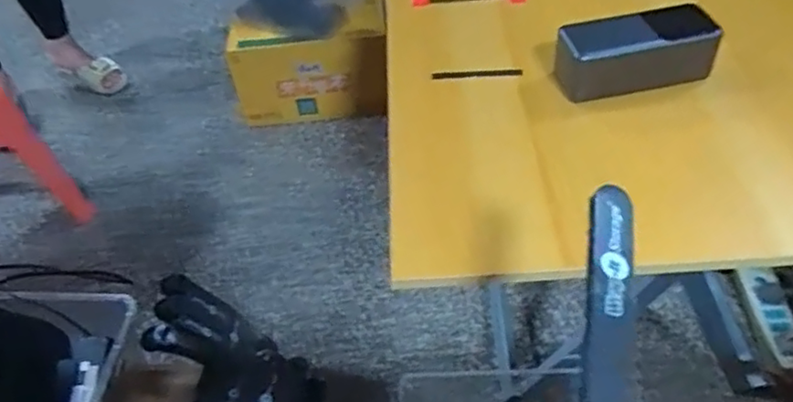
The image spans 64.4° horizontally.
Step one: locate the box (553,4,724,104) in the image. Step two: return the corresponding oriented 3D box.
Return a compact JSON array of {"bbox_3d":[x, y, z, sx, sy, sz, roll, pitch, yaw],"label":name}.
[{"bbox_3d":[0.211,-0.133,0.563,0.153,0.047,0.059,-14,47,-6],"label":"box"}]

